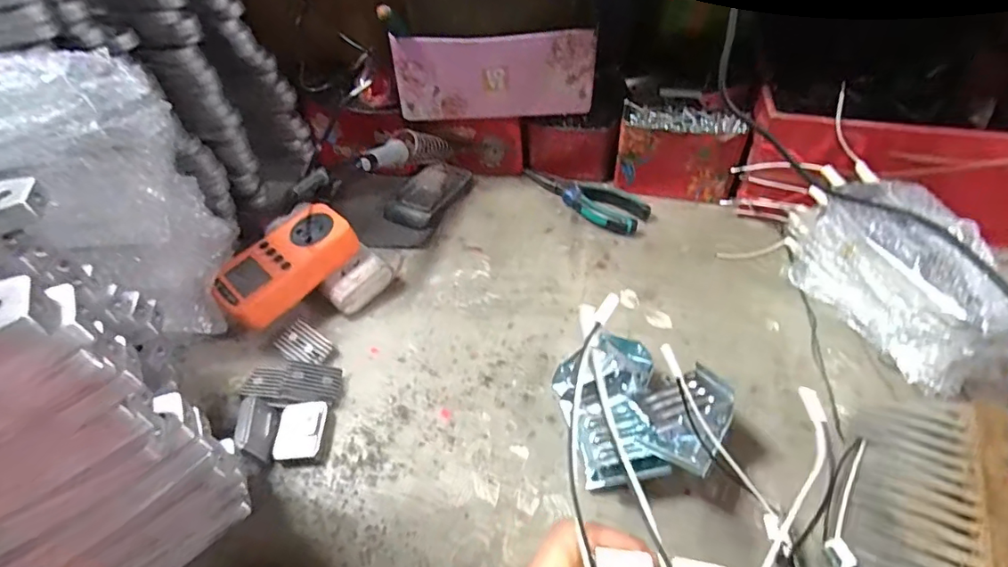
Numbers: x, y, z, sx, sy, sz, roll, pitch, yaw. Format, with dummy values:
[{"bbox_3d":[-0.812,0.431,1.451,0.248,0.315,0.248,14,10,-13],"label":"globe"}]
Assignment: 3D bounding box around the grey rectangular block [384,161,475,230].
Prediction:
[{"bbox_3d":[-0.087,-0.107,0.601,0.066,0.017,0.112,26,54,26],"label":"grey rectangular block"}]

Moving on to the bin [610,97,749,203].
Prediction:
[{"bbox_3d":[0.193,-0.144,0.569,0.129,0.080,0.066,14,50,17],"label":"bin"}]

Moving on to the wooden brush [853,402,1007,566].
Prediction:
[{"bbox_3d":[0.271,0.150,0.309,0.099,0.022,0.187,11,49,15],"label":"wooden brush"}]

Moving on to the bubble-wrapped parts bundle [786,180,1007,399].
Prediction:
[{"bbox_3d":[0.320,-0.007,0.419,0.085,0.096,0.181,-8,47,-2],"label":"bubble-wrapped parts bundle"}]

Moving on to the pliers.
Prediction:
[{"bbox_3d":[0.087,-0.104,0.581,0.161,0.018,0.062,29,56,28],"label":"pliers"}]

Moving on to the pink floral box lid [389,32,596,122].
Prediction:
[{"bbox_3d":[-0.010,-0.216,0.532,0.202,0.084,0.017,-1,47,4],"label":"pink floral box lid"}]

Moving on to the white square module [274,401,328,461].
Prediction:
[{"bbox_3d":[-0.157,0.116,0.396,0.034,0.017,0.045,-2,47,3],"label":"white square module"}]

